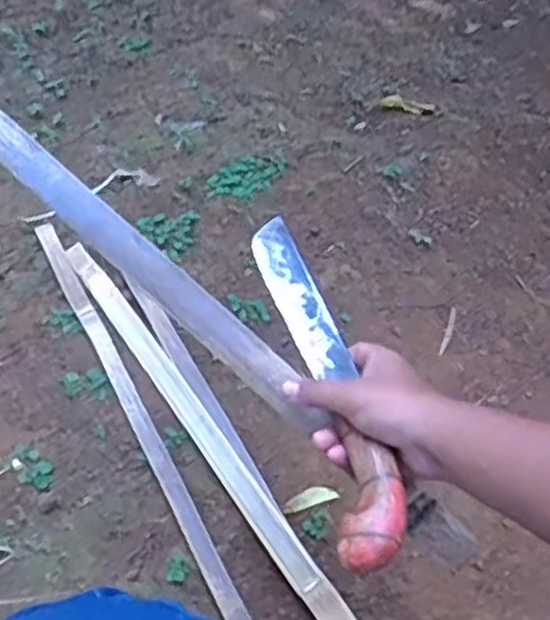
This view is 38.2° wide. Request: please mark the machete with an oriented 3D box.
[{"bbox_3d":[0.036,0.044,0.650,0.049,0.029,0.347,-7,45,-10],"label":"machete"}]

